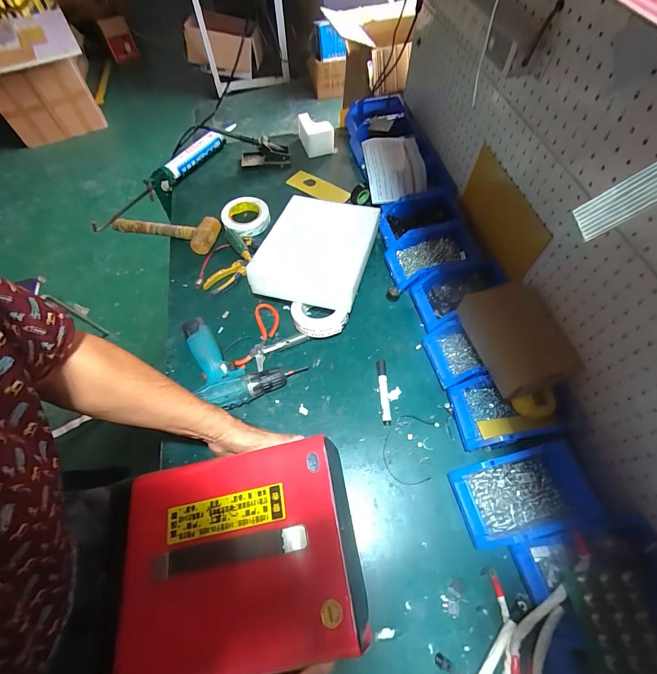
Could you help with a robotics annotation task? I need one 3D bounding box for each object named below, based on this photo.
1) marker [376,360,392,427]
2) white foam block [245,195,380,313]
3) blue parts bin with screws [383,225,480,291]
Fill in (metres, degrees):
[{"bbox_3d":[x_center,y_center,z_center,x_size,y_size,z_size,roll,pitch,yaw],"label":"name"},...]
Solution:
[{"bbox_3d":[0.109,0.108,0.663,0.018,0.019,0.129,-3,60,0],"label":"marker"},{"bbox_3d":[-0.027,-0.206,0.775,0.227,0.054,0.291,13,62,9],"label":"white foam block"},{"bbox_3d":[0.243,-0.180,0.800,0.201,0.086,0.121,-14,61,-6],"label":"blue parts bin with screws"}]

